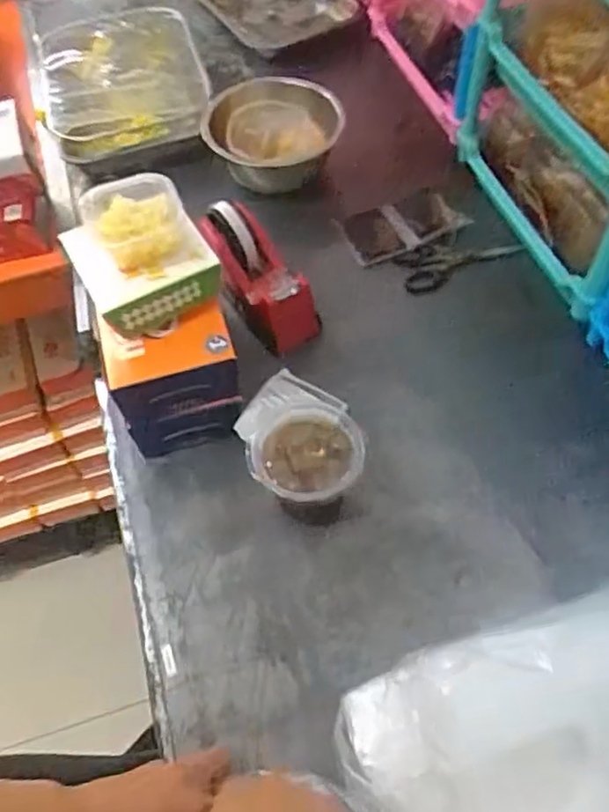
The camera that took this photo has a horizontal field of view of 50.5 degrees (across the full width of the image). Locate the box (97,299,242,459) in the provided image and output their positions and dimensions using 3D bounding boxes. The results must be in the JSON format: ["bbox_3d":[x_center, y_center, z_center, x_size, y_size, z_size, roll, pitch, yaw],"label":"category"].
[{"bbox_3d":[-0.116,-0.014,0.604,0.112,0.132,0.060,-18,54,-10],"label":"box"}]

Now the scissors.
[{"bbox_3d":[0.176,-0.175,0.754,0.133,0.009,0.057,-25,78,-3],"label":"scissors"}]

